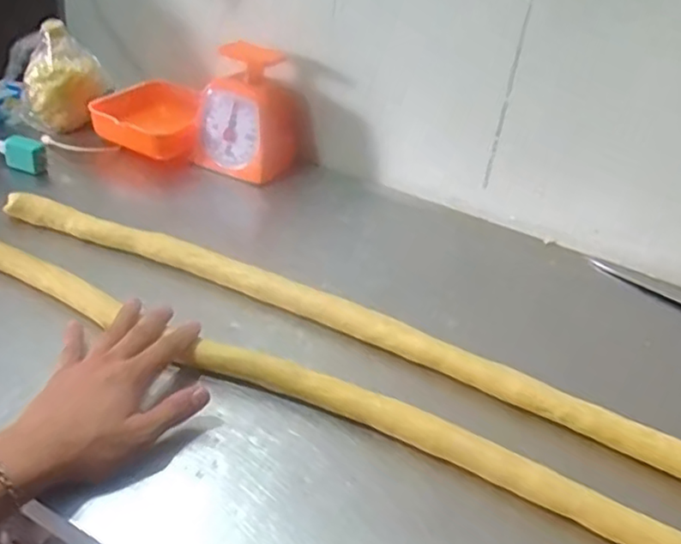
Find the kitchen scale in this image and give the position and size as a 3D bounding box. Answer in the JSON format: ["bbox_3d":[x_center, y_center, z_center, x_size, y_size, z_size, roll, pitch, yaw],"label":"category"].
[{"bbox_3d":[-0.121,-0.220,0.894,0.108,0.156,0.126,22,37,21],"label":"kitchen scale"}]

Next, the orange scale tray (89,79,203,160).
[{"bbox_3d":[-0.283,-0.221,0.956,0.143,0.077,0.160,-3,36,-15],"label":"orange scale tray"}]

